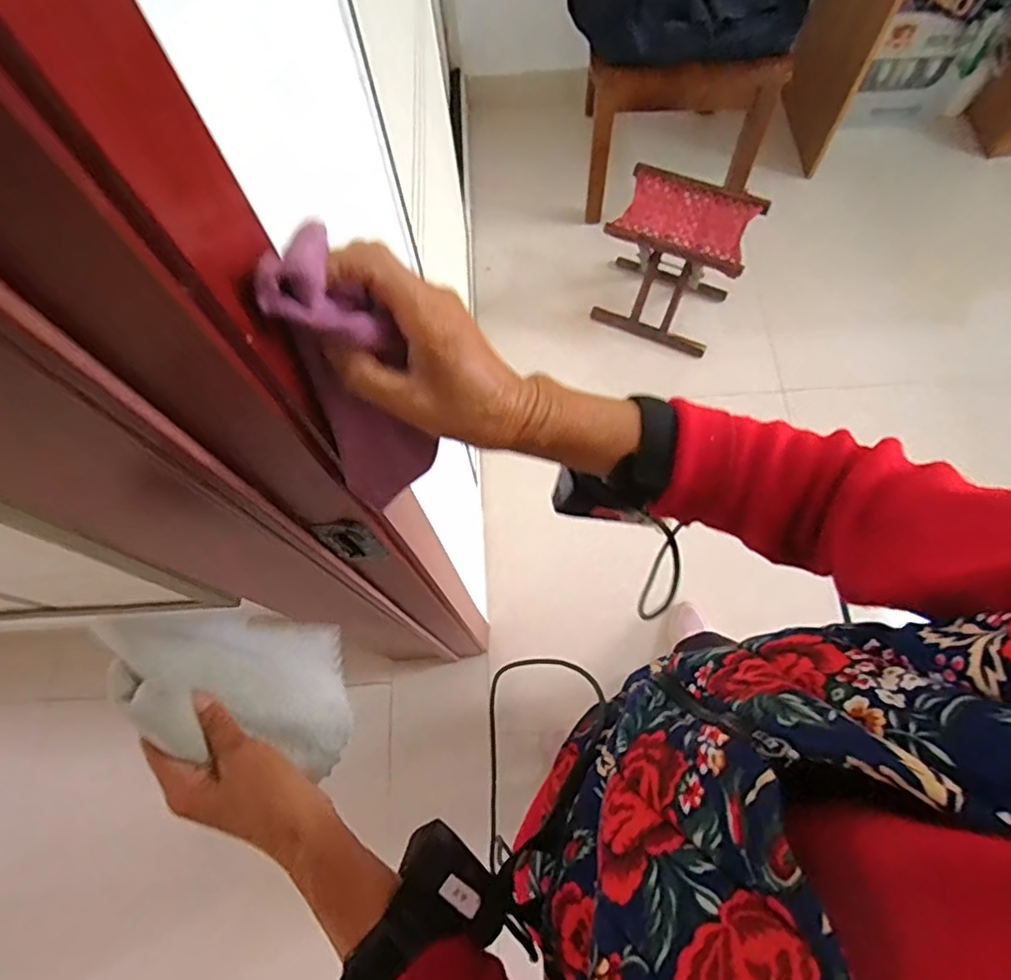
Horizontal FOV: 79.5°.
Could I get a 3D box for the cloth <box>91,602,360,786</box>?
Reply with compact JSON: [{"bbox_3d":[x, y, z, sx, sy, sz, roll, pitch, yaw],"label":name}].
[{"bbox_3d":[-0.196,0.122,0.441,0.029,0.176,0.163,-51,36,5],"label":"cloth"}]

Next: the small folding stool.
[{"bbox_3d":[0.414,-0.558,1.510,0.311,0.319,0.227,25,73,11],"label":"small folding stool"}]

